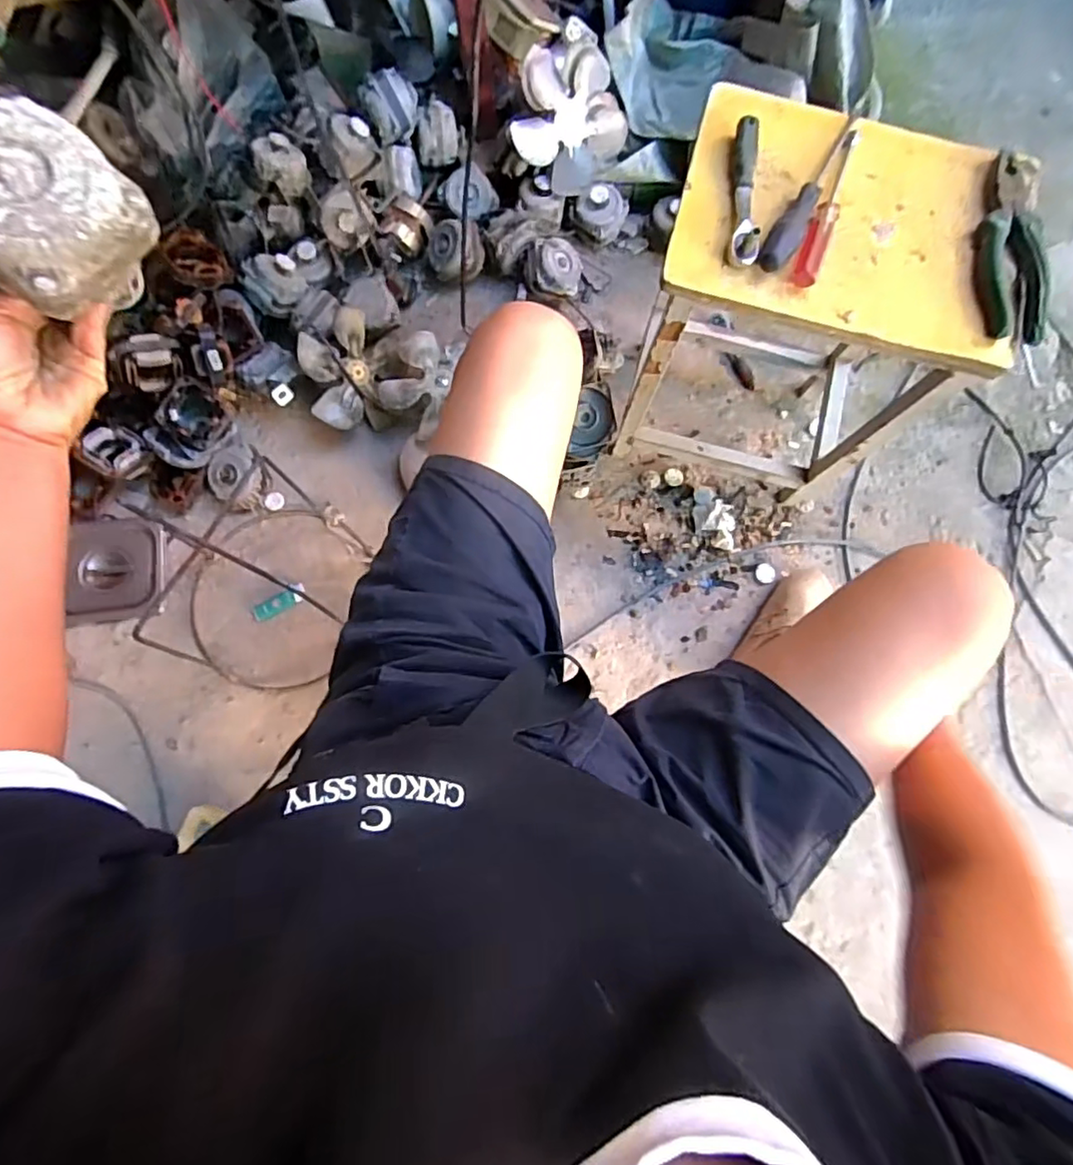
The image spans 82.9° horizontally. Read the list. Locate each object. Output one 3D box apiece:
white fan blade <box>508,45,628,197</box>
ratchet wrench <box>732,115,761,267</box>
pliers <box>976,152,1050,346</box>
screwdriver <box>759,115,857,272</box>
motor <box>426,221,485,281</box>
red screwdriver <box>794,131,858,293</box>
[{"bbox_3d":[0.055,-0.730,0.965,0.189,0.189,0.041,-13,40,-17],"label":"white fan blade"},{"bbox_3d":[0.198,-0.371,0.568,0.024,0.028,0.150,5,76,0],"label":"ratchet wrench"},{"bbox_3d":[0.450,-0.319,0.575,0.063,0.023,0.200,12,76,2],"label":"pliers"},{"bbox_3d":[0.264,-0.370,0.571,0.027,0.020,0.200,32,77,7],"label":"screwdriver"},{"bbox_3d":[-0.134,-0.548,1.016,0.092,0.087,0.091,-8,76,-3],"label":"motor"},{"bbox_3d":[0.276,-0.353,0.577,0.021,0.028,0.179,22,76,5],"label":"red screwdriver"}]

